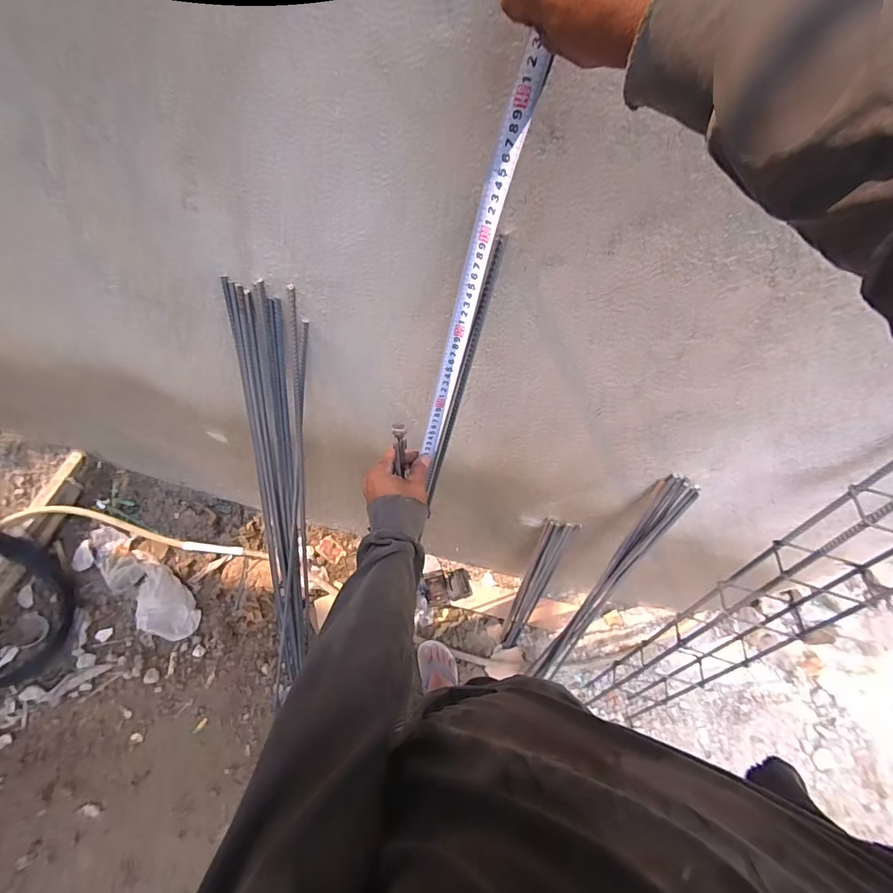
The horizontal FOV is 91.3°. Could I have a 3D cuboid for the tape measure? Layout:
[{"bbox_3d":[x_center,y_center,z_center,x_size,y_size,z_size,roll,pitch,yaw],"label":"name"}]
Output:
[{"bbox_3d":[0.018,-0.138,0.446,0.023,0.409,0.009,27,46,10],"label":"tape measure"}]

